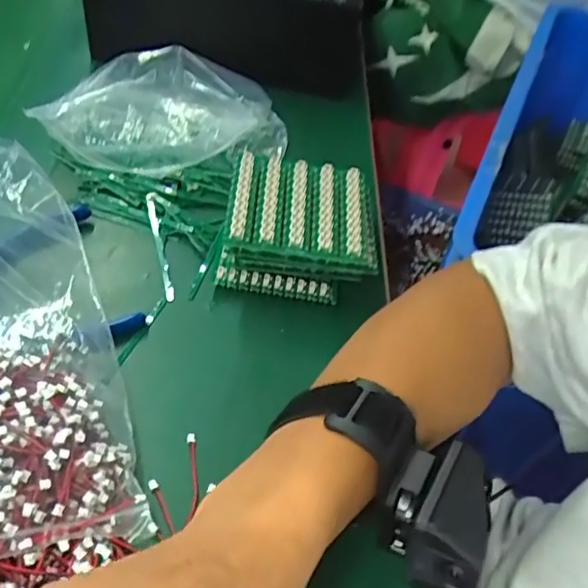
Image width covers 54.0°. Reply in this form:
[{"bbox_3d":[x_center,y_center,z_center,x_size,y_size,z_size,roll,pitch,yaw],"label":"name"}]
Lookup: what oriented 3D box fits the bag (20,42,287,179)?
[{"bbox_3d":[-0.092,-0.134,0.429,0.178,0.057,0.071,-5,53,-13],"label":"bag"}]

